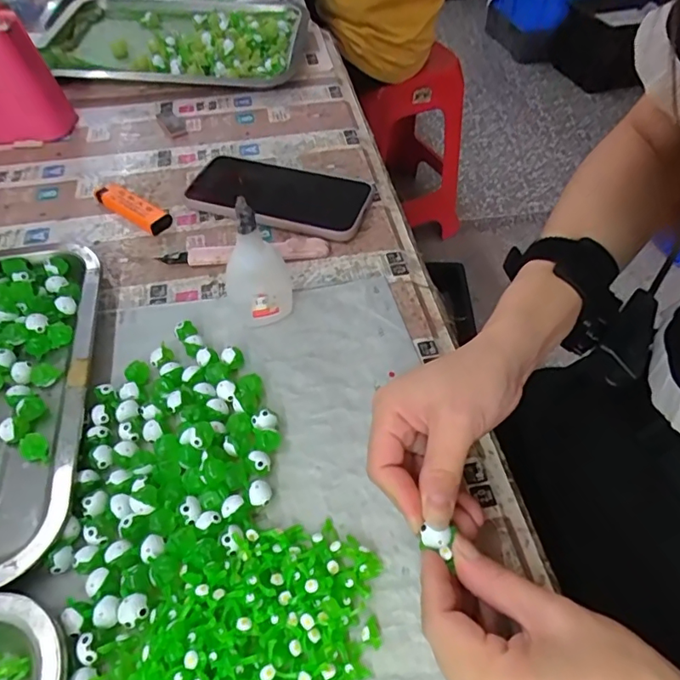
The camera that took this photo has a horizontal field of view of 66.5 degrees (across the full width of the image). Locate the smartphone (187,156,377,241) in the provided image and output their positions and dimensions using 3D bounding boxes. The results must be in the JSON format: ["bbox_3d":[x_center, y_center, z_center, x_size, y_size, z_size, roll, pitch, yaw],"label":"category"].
[{"bbox_3d":[-0.054,-0.131,0.465,0.160,0.015,0.087,14,51,11],"label":"smartphone"}]

